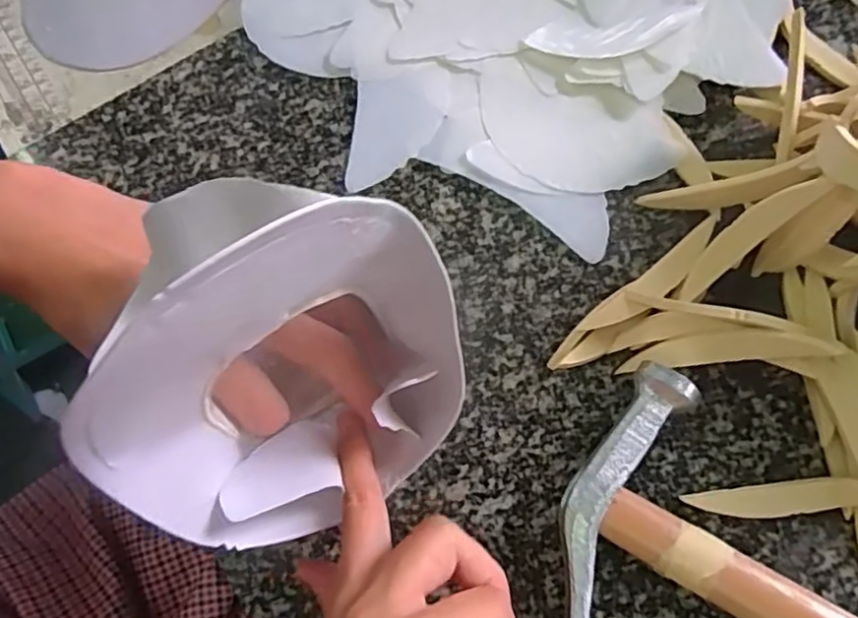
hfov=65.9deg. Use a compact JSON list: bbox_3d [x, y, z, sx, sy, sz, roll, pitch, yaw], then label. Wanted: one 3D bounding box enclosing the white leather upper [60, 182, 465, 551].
[{"bbox_3d":[-0.042,0.030,0.221,0.129,0.162,0.054,-40,72,-11],"label":"white leather upper"}]

